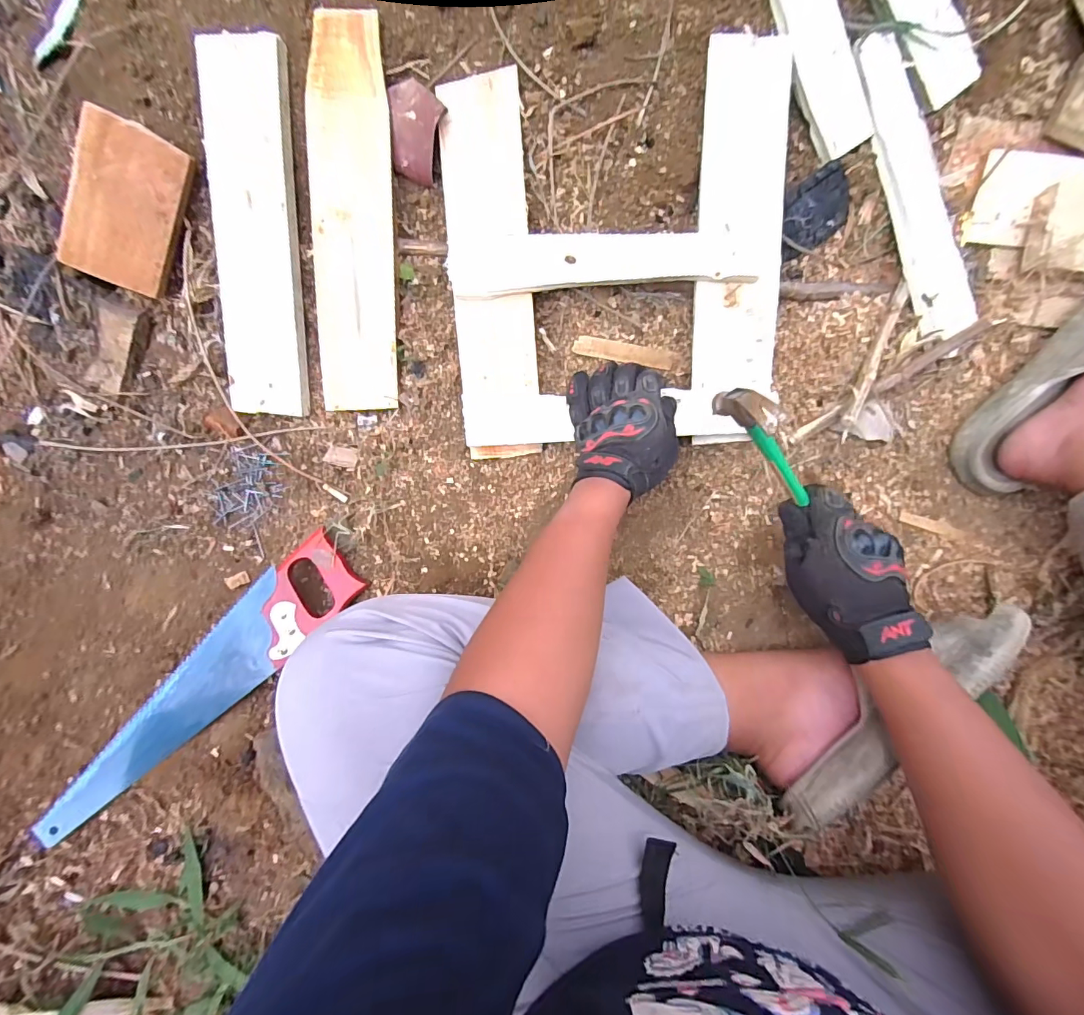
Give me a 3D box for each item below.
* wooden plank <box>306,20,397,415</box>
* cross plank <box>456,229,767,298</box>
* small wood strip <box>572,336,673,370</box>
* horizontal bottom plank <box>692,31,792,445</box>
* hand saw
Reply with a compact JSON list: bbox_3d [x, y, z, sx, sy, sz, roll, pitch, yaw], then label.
[{"bbox_3d":[-0.210,-0.312,0.517,0.087,0.013,0.392,2,102,-1],"label":"wooden plank"},{"bbox_3d":[0.066,-0.269,0.503,0.329,0.016,0.061,-2,93,4],"label":"cross plank"},{"bbox_3d":[0.098,-0.186,0.558,0.117,0.004,0.022,9,102,-2],"label":"small wood strip"},{"bbox_3d":[0.214,-0.276,0.503,0.087,0.024,0.401,1,98,10],"label":"horizontal bottom plank"},{"bbox_3d":[-0.376,0.200,0.518,0.409,0.016,0.084,-45,91,-6],"label":"hand saw"}]

